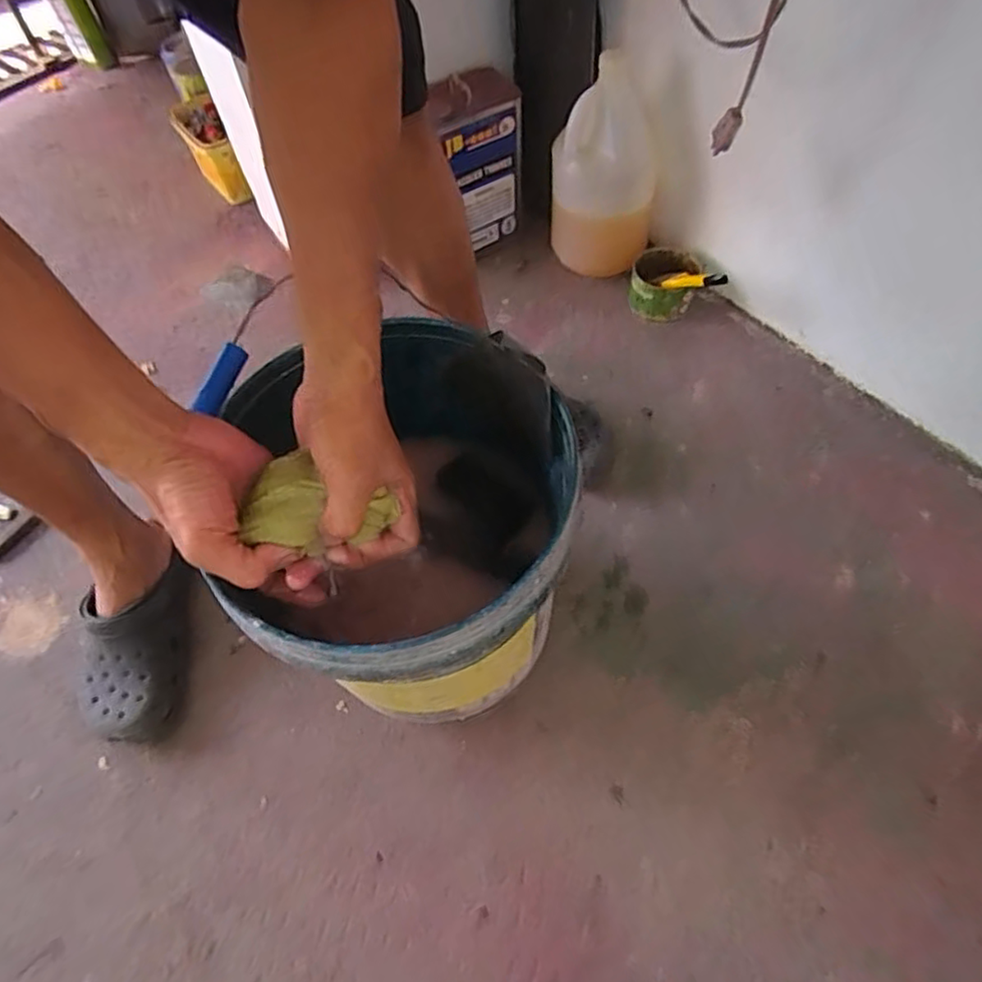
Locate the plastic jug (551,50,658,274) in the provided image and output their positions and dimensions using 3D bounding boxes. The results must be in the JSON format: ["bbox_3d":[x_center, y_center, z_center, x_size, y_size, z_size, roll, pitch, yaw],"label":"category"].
[{"bbox_3d":[0.169,-0.461,0.970,0.121,0.284,0.133,-29,62,-13],"label":"plastic jug"}]

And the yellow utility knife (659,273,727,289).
[{"bbox_3d":[0.297,-0.303,0.926,0.027,0.019,0.121,-31,25,-14],"label":"yellow utility knife"}]

